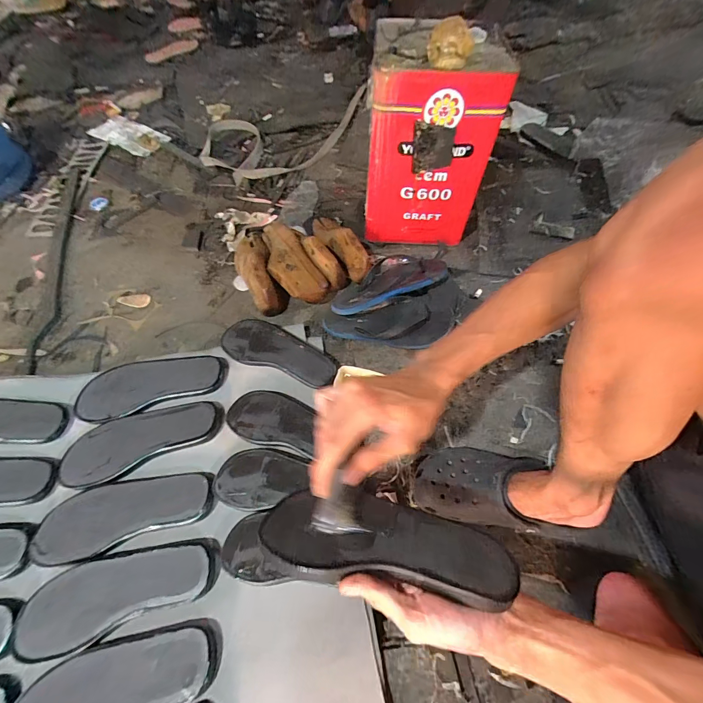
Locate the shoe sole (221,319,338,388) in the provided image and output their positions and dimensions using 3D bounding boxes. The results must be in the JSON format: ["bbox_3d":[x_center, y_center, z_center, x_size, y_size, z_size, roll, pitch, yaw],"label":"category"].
[{"bbox_3d":[-0.136,0.000,0.662,0.231,0.019,0.091,19,65,10],"label":"shoe sole"}]

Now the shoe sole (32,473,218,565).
[{"bbox_3d":[-0.343,0.245,0.528,0.255,0.013,0.093,-16,60,-8],"label":"shoe sole"}]

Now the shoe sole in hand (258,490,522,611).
[{"bbox_3d":[0.029,0.175,0.321,0.225,0.011,0.077,5,32,9],"label":"shoe sole in hand"}]

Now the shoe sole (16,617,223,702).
[{"bbox_3d":[-0.290,0.404,0.408,0.251,0.017,0.096,-18,60,-9],"label":"shoe sole"}]

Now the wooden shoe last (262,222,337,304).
[{"bbox_3d":[-0.137,-0.199,0.765,0.104,0.068,0.240,-25,62,-13],"label":"wooden shoe last"}]

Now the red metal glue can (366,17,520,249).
[{"bbox_3d":[0.155,-0.438,0.731,0.234,0.371,0.217,2,59,2],"label":"red metal glue can"}]

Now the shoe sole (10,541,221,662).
[{"bbox_3d":[-0.316,0.326,0.468,0.247,0.012,0.091,-18,60,-9],"label":"shoe sole"}]

